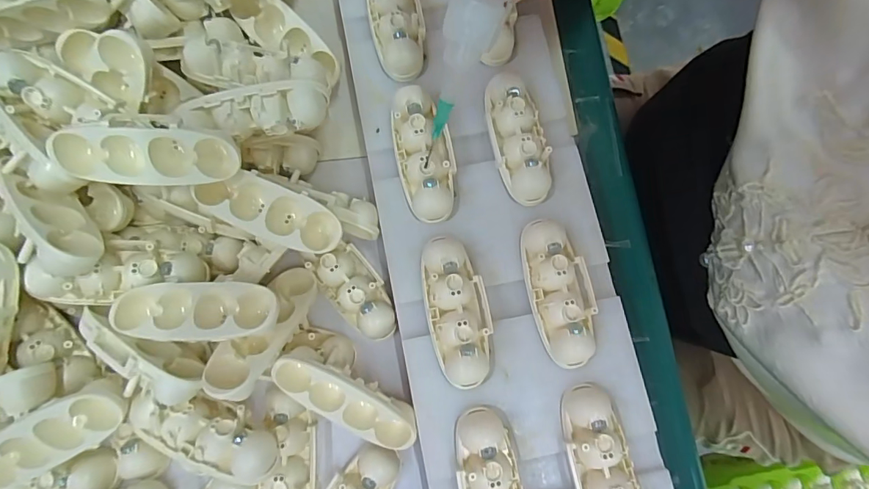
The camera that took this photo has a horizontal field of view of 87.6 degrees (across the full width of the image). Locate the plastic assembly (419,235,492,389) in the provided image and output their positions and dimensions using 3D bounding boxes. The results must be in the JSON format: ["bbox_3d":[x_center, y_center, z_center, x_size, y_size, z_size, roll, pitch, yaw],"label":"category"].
[{"bbox_3d":[0.010,0.027,0.193,0.026,0.016,0.062,-10,78,-4],"label":"plastic assembly"}]

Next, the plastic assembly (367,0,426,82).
[{"bbox_3d":[-0.018,-0.109,0.220,0.026,0.013,0.056,-7,78,-4],"label":"plastic assembly"}]

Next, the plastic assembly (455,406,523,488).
[{"bbox_3d":[0.023,0.096,0.178,0.024,0.017,0.059,-7,78,-3],"label":"plastic assembly"}]

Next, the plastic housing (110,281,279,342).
[{"bbox_3d":[-0.094,0.027,0.182,0.065,0.019,0.023,-1,78,-2],"label":"plastic housing"}]

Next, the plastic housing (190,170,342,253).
[{"bbox_3d":[-0.070,-0.014,0.196,0.060,0.017,0.024,20,80,-11],"label":"plastic housing"}]

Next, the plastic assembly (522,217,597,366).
[{"bbox_3d":[0.054,0.019,0.195,0.026,0.017,0.062,-10,78,-4],"label":"plastic assembly"}]

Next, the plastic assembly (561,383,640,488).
[{"bbox_3d":[0.067,0.089,0.181,0.024,0.016,0.060,-8,78,-4],"label":"plastic assembly"}]

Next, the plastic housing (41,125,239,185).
[{"bbox_3d":[-0.111,-0.036,0.177,0.064,0.024,0.012,-2,36,-10],"label":"plastic housing"}]

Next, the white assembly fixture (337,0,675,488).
[{"bbox_3d":[0.027,-0.007,0.209,0.101,0.036,0.299,-10,78,-4],"label":"white assembly fixture"}]

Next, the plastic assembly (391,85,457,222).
[{"bbox_3d":[-0.005,-0.041,0.205,0.025,0.018,0.058,-13,79,-5],"label":"plastic assembly"}]

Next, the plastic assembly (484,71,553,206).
[{"bbox_3d":[0.039,-0.049,0.210,0.023,0.015,0.059,-12,78,-5],"label":"plastic assembly"}]

